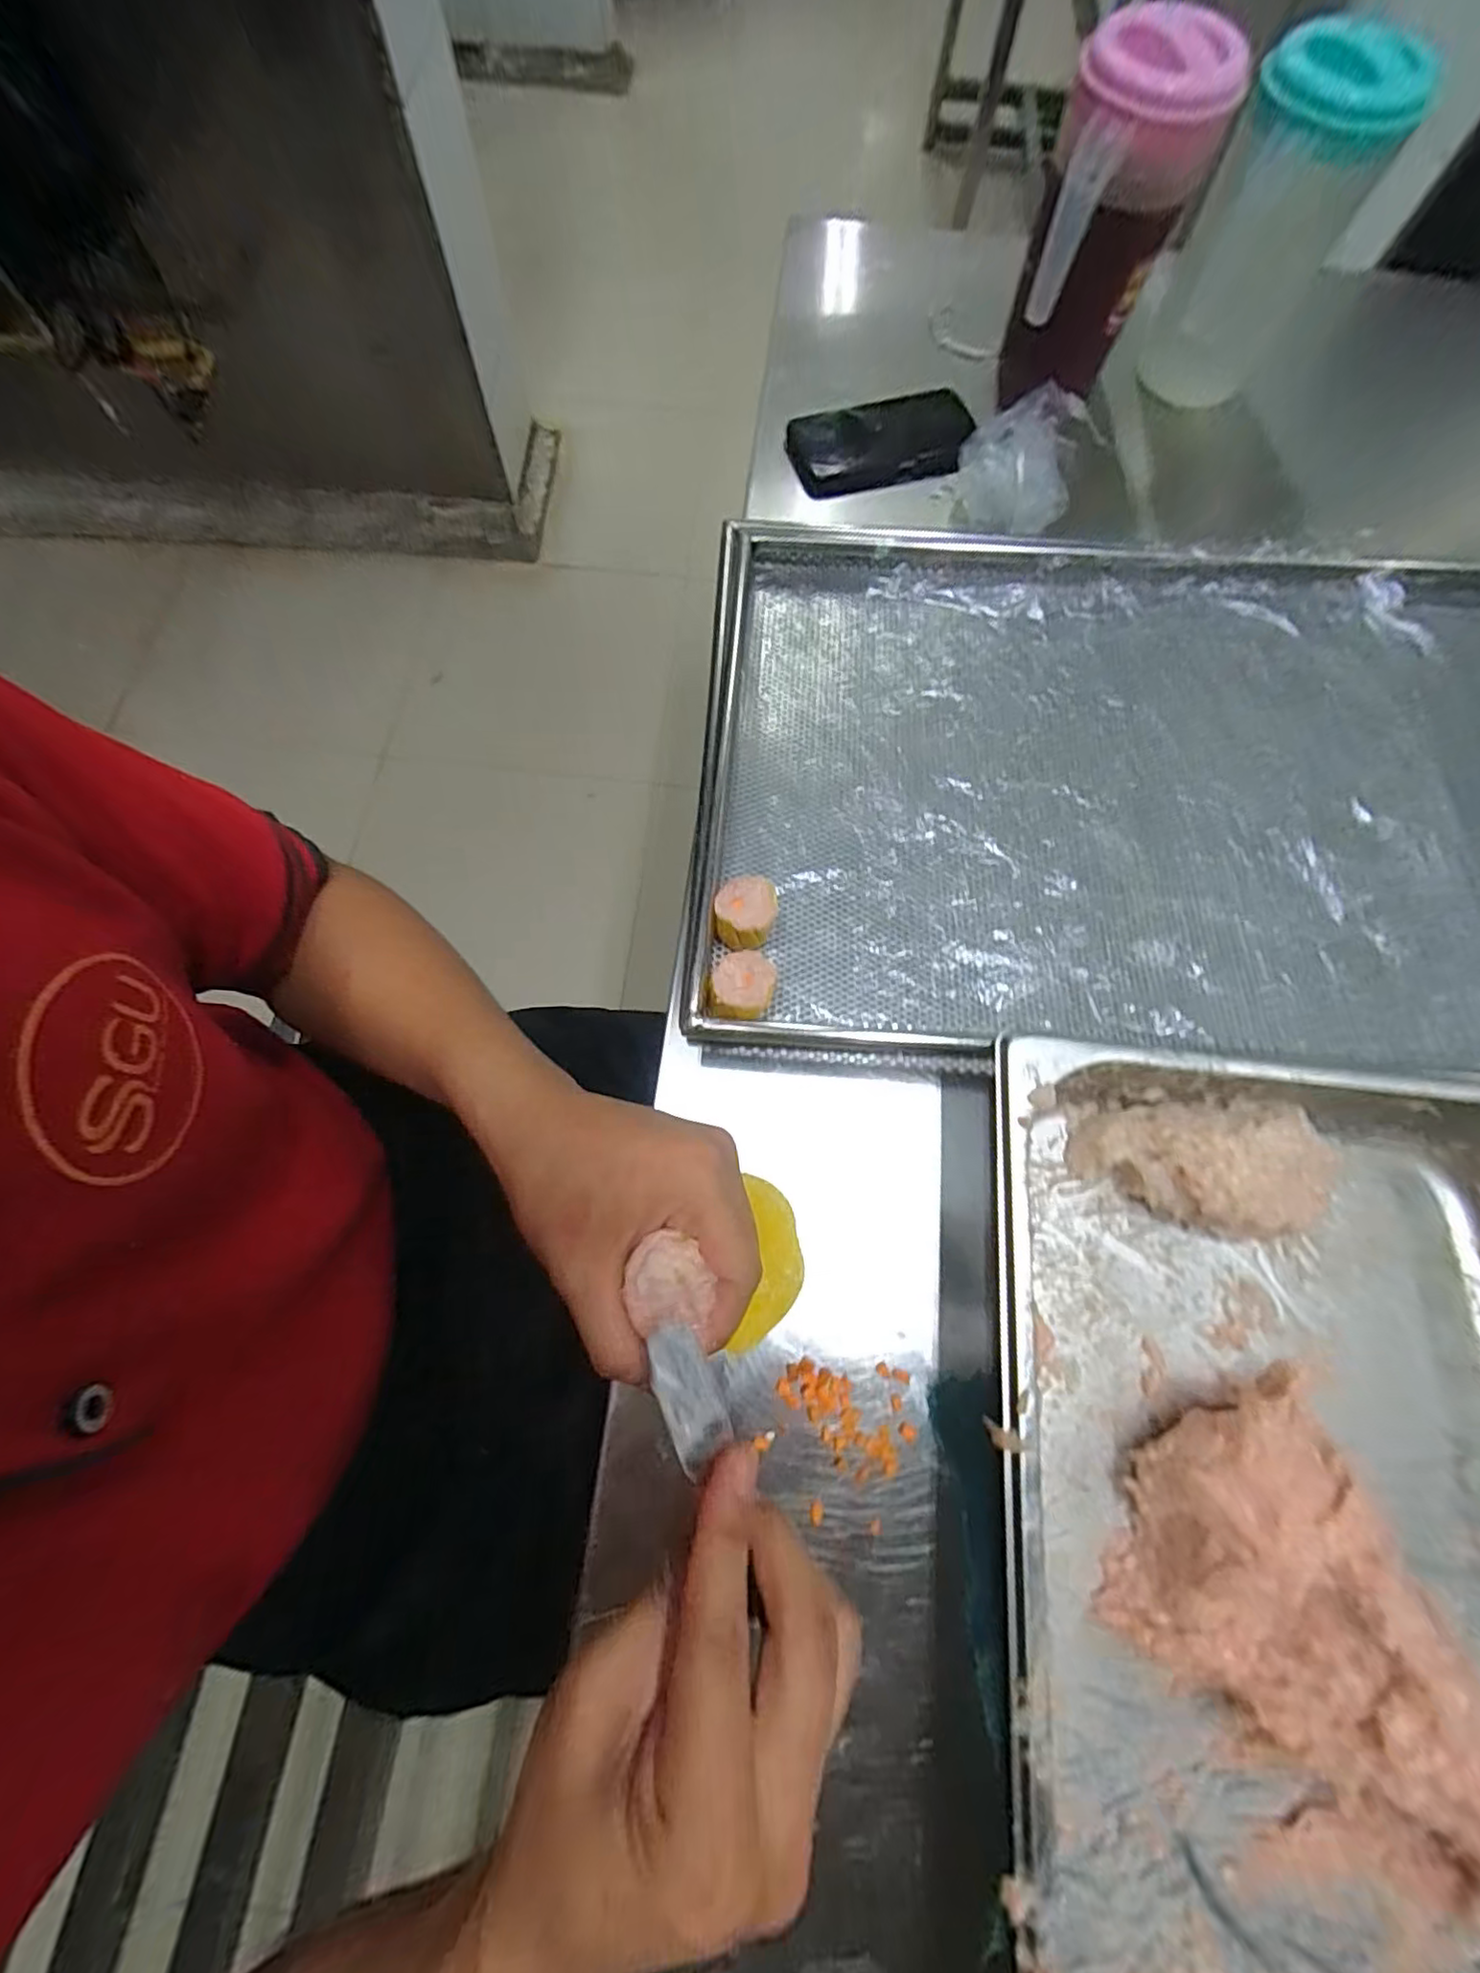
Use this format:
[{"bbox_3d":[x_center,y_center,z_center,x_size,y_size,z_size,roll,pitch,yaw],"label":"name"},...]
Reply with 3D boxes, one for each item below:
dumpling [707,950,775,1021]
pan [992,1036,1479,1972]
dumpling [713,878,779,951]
[{"bbox_3d":[0.002,0.003,0.377,0.035,0.033,0.042,12,72,2],"label":"dumpling"},{"bbox_3d":[0.269,0.290,0.281,0.313,0.065,0.508,6,72,4],"label":"pan"},{"bbox_3d":[0.004,-0.041,0.391,0.037,0.035,0.041,-6,68,-3],"label":"dumpling"}]

